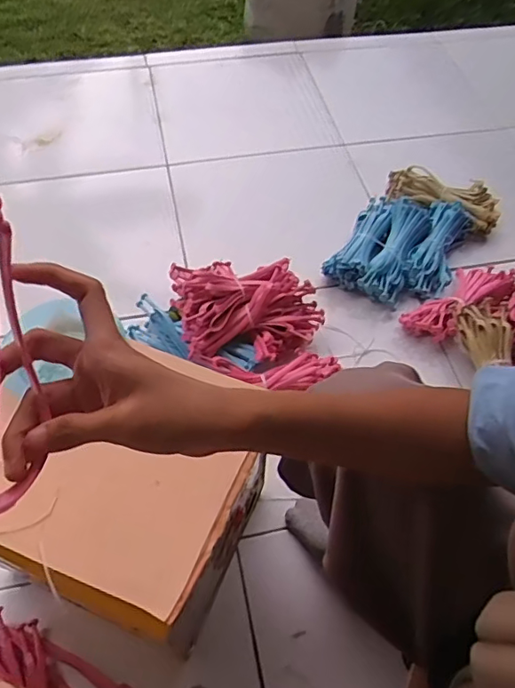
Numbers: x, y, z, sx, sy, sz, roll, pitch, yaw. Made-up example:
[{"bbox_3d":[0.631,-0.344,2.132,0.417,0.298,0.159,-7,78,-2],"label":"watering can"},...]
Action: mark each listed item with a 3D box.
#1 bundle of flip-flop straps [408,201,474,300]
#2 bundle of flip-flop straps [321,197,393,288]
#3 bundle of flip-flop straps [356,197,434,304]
[{"bbox_3d":[0.331,-0.173,1.001,0.084,0.055,0.203,24,71,13],"label":"bundle of flip-flop straps"},{"bbox_3d":[0.192,-0.197,1.008,0.075,0.051,0.207,23,58,13],"label":"bundle of flip-flop straps"},{"bbox_3d":[0.249,-0.169,0.978,0.077,0.042,0.204,23,70,13],"label":"bundle of flip-flop straps"}]

